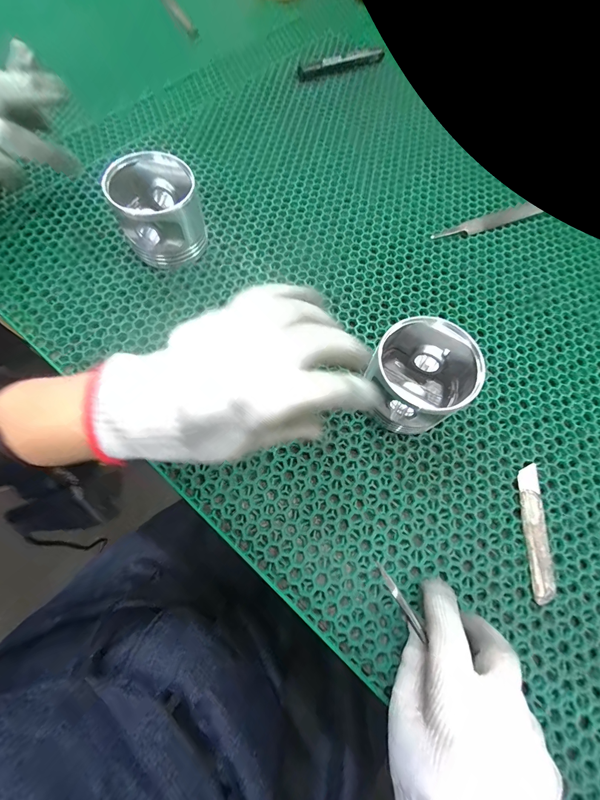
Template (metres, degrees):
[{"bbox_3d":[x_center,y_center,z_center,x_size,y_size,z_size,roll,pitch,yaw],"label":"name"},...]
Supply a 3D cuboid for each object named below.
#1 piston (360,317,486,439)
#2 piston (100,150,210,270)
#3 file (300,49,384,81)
[{"bbox_3d":[0.098,-0.019,0.263,0.077,0.069,0.079,1,70,-2],"label":"piston"},{"bbox_3d":[-0.136,-0.181,0.307,0.075,0.072,0.071,-22,73,-10],"label":"piston"},{"bbox_3d":[0.063,-0.506,0.468,0.143,0.012,0.023,-25,73,-11],"label":"file"}]

